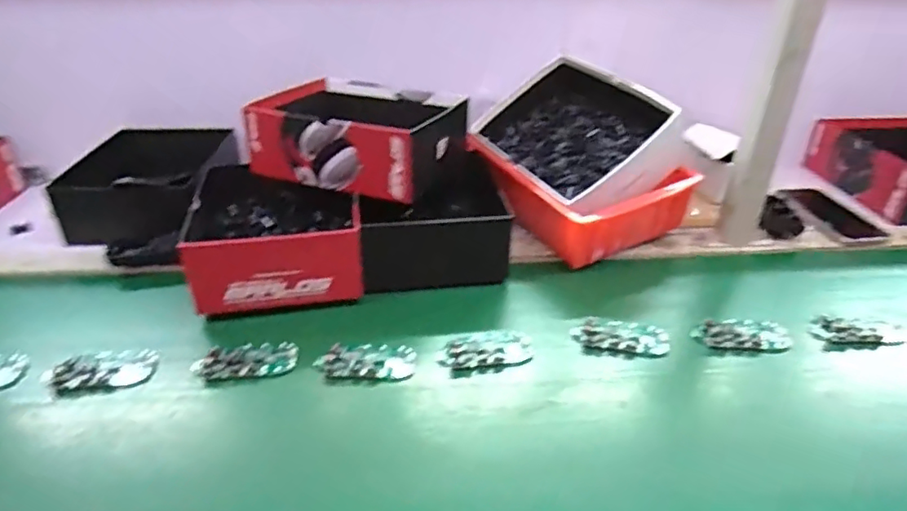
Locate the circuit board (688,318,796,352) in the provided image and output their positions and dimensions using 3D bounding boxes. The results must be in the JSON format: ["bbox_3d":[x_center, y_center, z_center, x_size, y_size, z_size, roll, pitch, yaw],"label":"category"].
[{"bbox_3d":[0.315,0.087,0.641,0.099,0.008,0.040,-2,50,1],"label":"circuit board"}]

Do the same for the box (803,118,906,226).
[{"bbox_3d":[0.721,-0.149,0.932,0.181,0.089,0.251,-1,32,-3],"label":"box"}]

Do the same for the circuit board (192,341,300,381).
[{"bbox_3d":[-0.212,0.108,0.598,0.100,0.022,0.042,-9,33,-15],"label":"circuit board"}]

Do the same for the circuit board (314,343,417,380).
[{"bbox_3d":[-0.088,0.108,0.600,0.096,0.018,0.046,-1,34,0],"label":"circuit board"}]

